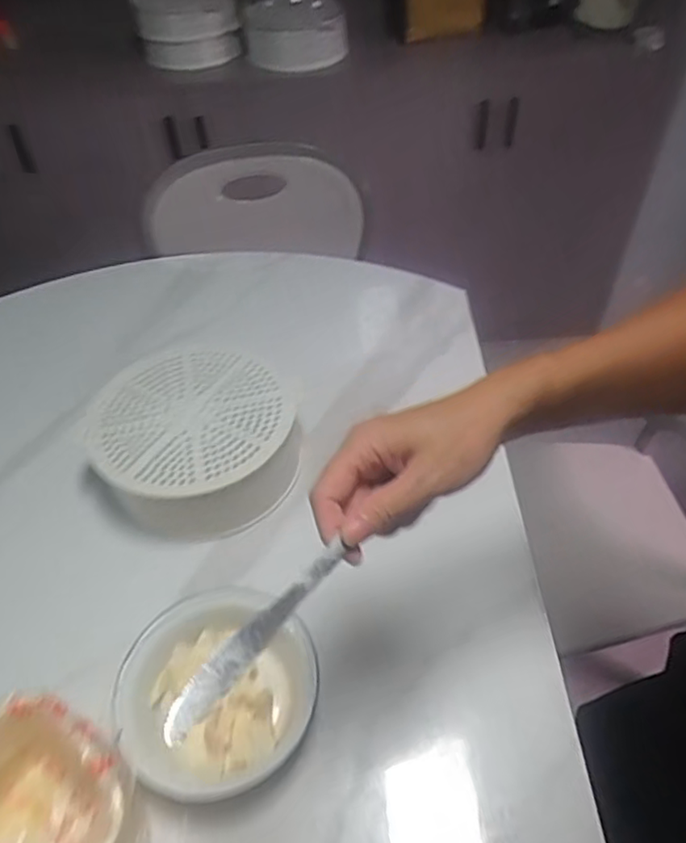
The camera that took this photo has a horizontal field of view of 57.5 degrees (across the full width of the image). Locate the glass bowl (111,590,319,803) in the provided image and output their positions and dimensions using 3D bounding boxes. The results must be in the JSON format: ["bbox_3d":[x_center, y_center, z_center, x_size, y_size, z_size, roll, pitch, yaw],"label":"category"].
[{"bbox_3d":[-0.112,0.245,0.566,0.169,0.085,0.165,-1,49,2],"label":"glass bowl"}]

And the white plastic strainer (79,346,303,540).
[{"bbox_3d":[-0.177,0.030,0.762,0.245,0.117,0.238,-1,49,2],"label":"white plastic strainer"}]

